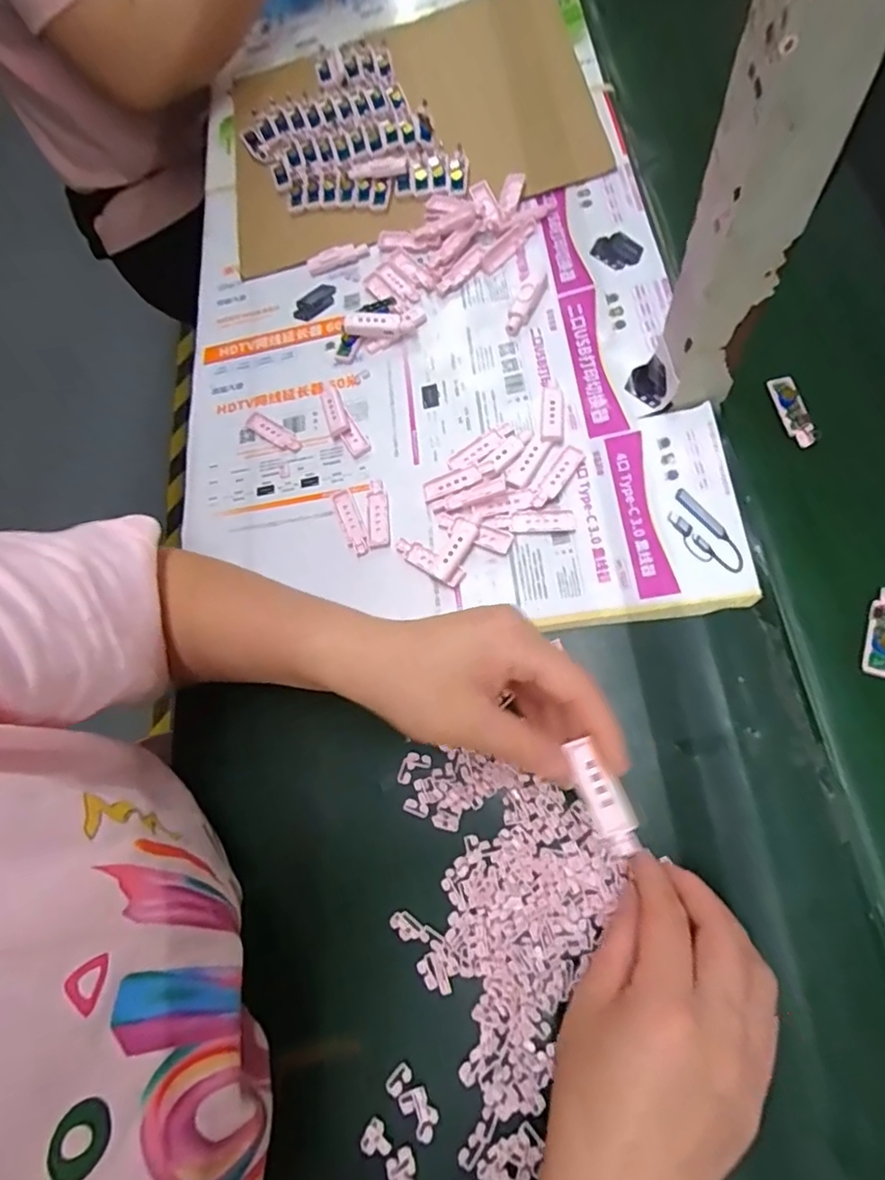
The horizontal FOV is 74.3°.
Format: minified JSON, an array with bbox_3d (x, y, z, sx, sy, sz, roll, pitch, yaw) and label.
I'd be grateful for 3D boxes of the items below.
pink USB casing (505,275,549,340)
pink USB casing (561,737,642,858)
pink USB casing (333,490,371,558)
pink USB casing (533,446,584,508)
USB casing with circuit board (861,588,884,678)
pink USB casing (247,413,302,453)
[{"bbox_3d":[0.065,-0.224,0.458,0.019,0.011,0.057,24,76,17],"label":"pink USB casing"},{"bbox_3d":[0.075,0.095,0.268,0.019,0.010,0.056,-28,88,-7],"label":"pink USB casing"},{"bbox_3d":[-0.067,-0.050,0.429,0.015,0.005,0.056,-24,68,1],"label":"pink USB casing"},{"bbox_3d":[0.079,-0.079,0.403,0.016,0.004,0.051,32,79,19],"label":"pink USB casing"},{"bbox_3d":[0.263,0.026,0.348,0.018,0.009,0.052,15,74,15],"label":"USB casing with circuit board"},{"bbox_3d":[-0.136,-0.125,0.468,0.055,0.006,0.014,36,80,20],"label":"pink USB casing"}]

